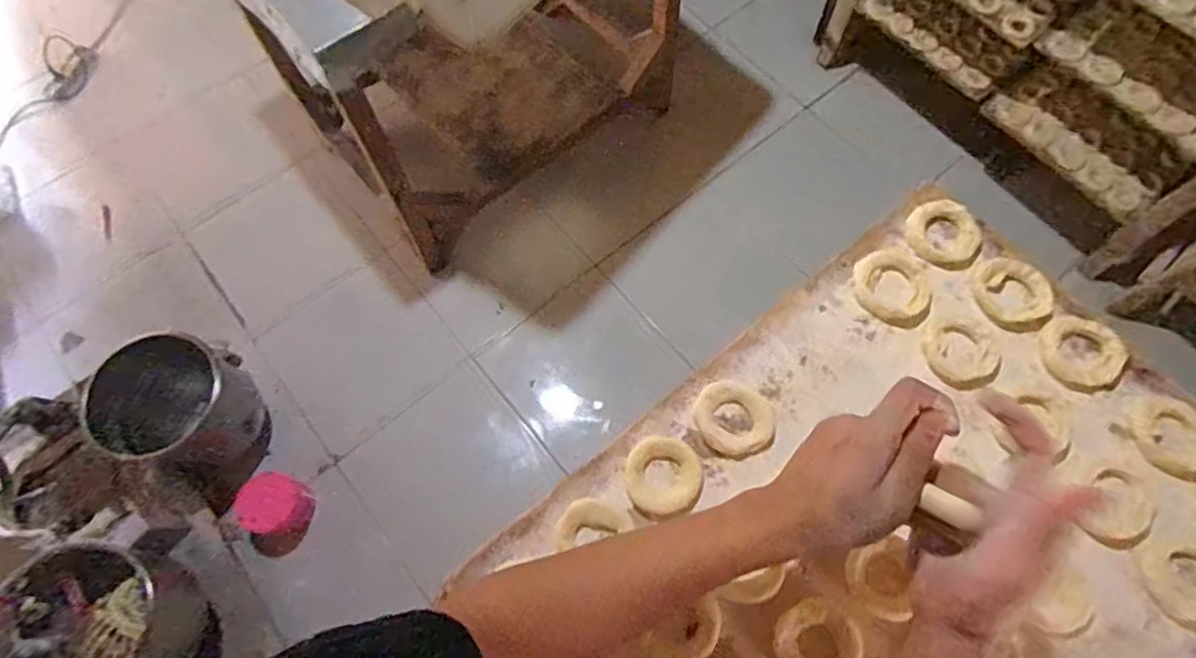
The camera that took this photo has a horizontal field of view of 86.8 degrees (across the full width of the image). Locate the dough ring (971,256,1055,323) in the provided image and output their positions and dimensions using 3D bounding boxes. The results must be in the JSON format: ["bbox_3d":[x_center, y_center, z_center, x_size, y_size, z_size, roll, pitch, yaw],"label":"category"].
[{"bbox_3d":[0.381,-0.035,0.581,0.069,0.011,0.061,35,73,14],"label":"dough ring"}]

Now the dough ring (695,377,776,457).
[{"bbox_3d":[0.118,0.078,0.546,0.068,0.009,0.061,26,71,11],"label":"dough ring"}]

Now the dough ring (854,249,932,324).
[{"bbox_3d":[0.271,-0.039,0.583,0.068,0.017,0.061,26,71,11],"label":"dough ring"}]

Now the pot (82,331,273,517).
[{"bbox_3d":[-0.886,0.181,1.366,0.289,0.240,0.281,0,69,1],"label":"pot"}]

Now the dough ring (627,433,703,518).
[{"bbox_3d":[0.055,0.122,0.528,0.060,0.007,0.065,0,69,1],"label":"dough ring"}]

